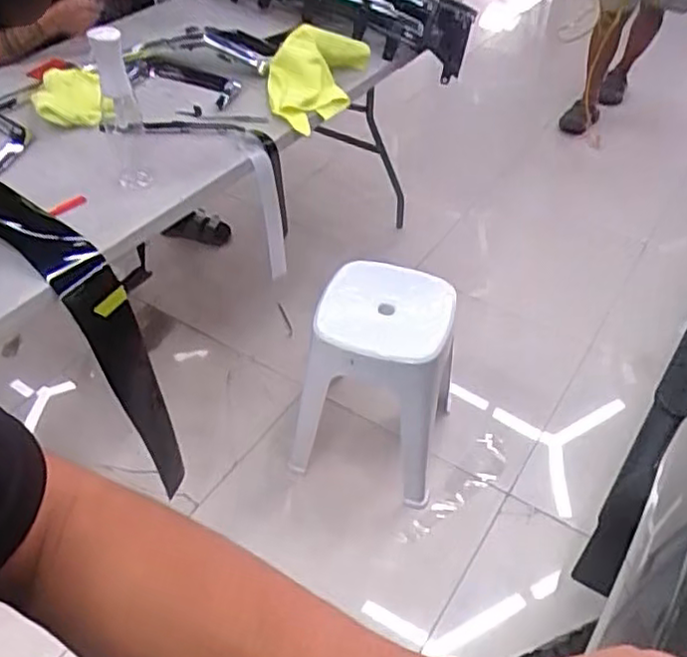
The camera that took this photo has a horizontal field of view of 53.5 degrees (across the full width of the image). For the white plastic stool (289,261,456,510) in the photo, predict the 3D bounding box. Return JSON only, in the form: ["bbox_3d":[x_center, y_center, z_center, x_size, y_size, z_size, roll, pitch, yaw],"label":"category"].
[{"bbox_3d":[0.093,0.120,1.639,0.320,0.525,0.285,16,48,14],"label":"white plastic stool"}]

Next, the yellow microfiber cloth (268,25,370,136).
[{"bbox_3d":[-0.052,-0.587,1.553,0.242,0.158,0.293,-3,44,-3],"label":"yellow microfiber cloth"}]

